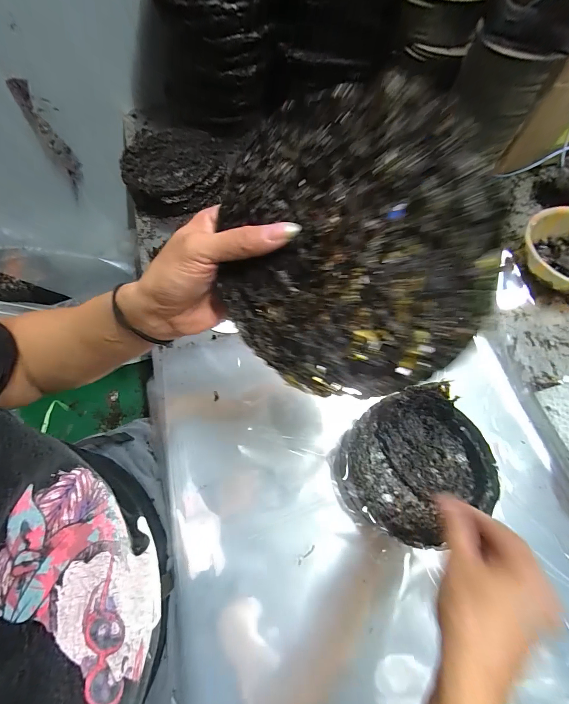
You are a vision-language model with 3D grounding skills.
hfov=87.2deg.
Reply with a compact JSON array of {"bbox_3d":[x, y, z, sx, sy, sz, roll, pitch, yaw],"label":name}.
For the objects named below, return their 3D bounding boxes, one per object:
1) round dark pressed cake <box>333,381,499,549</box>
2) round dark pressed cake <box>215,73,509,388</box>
[{"bbox_3d":[0.168,0.147,0.393,0.198,0.058,0.164,-27,68,-10],"label":"round dark pressed cake"},{"bbox_3d":[0.044,-0.065,0.210,0.185,0.010,0.193,-1,104,12],"label":"round dark pressed cake"}]

